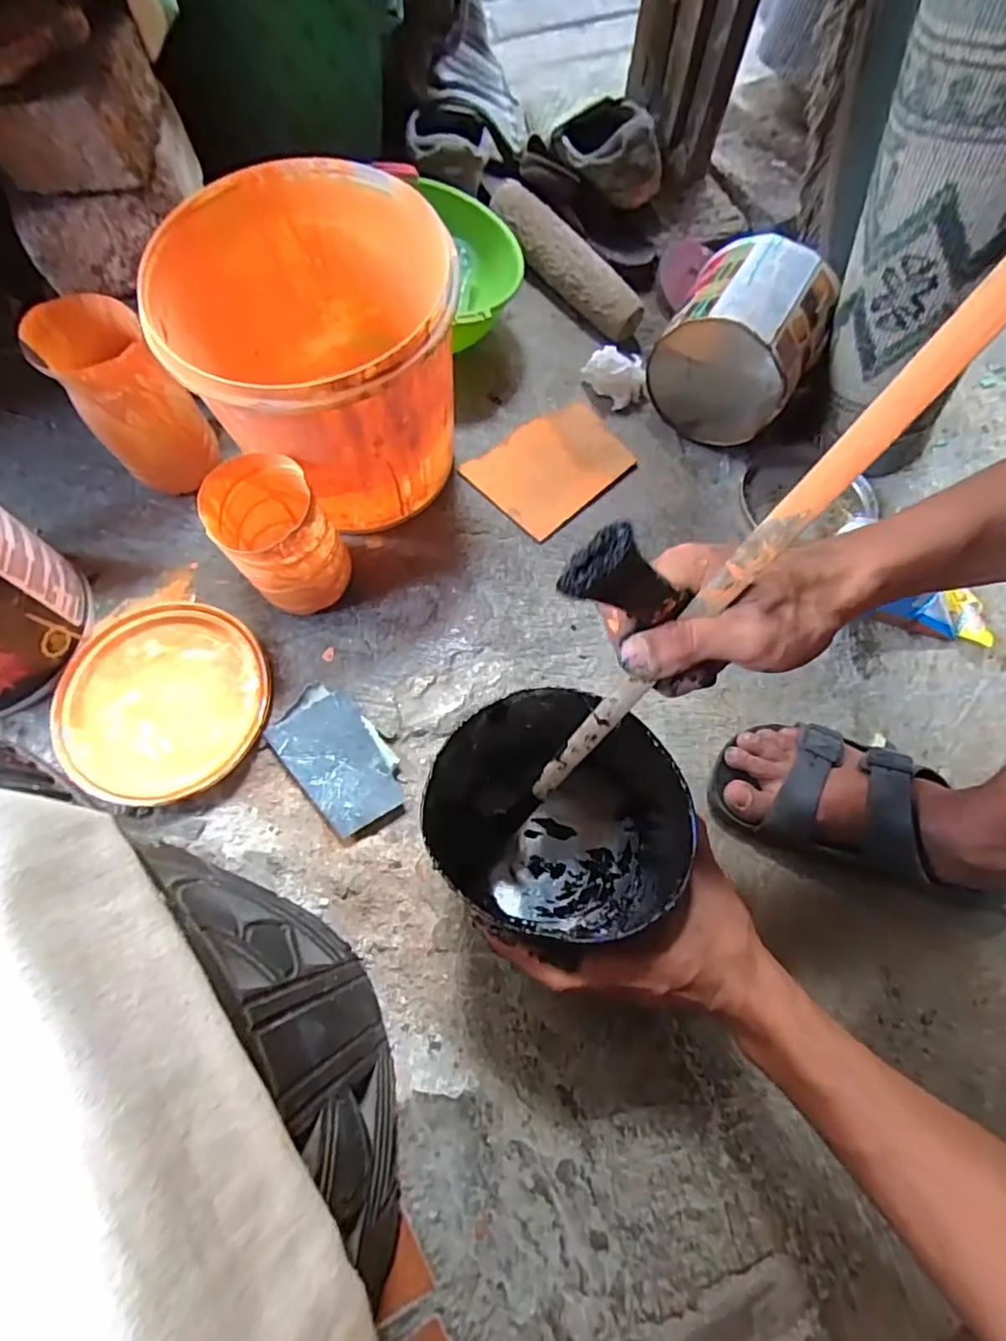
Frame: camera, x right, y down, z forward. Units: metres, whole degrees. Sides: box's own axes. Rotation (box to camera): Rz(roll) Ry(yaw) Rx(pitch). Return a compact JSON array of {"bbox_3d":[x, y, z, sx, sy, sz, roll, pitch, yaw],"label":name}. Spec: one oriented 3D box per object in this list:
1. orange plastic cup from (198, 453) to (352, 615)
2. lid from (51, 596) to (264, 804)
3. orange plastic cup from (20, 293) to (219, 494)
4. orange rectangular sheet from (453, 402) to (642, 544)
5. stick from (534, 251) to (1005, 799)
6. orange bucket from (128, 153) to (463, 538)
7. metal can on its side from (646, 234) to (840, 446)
[{"bbox_3d":[-0.186,-0.105,0.509,0.083,0.125,0.092,-31,74,-11],"label":"orange plastic cup"},{"bbox_3d":[-0.294,0.024,0.521,0.180,0.012,0.172,0,71,-1],"label":"lid"},{"bbox_3d":[-0.327,-0.234,0.541,0.084,0.158,0.087,0,71,-1],"label":"orange plastic cup"},{"bbox_3d":[0.058,-0.221,0.645,0.113,0.007,0.179,46,66,5],"label":"orange rectangular sheet"},{"bbox_3d":[0.116,-0.058,0.253,0.014,0.425,0.008,46,43,14],"label":"stick"},{"bbox_3d":[-0.145,-0.249,0.518,0.206,0.208,0.219,-11,71,-5],"label":"orange bucket"},{"bbox_3d":[0.258,-0.358,0.665,0.144,0.149,0.141,29,73,9],"label":"metal can on its side"}]

